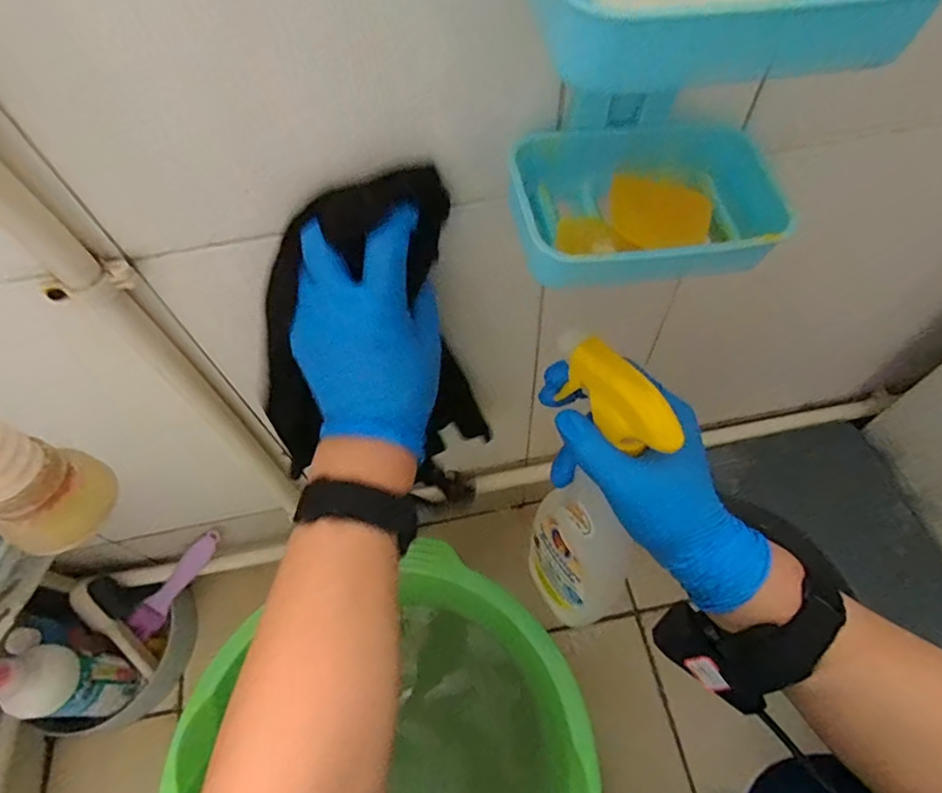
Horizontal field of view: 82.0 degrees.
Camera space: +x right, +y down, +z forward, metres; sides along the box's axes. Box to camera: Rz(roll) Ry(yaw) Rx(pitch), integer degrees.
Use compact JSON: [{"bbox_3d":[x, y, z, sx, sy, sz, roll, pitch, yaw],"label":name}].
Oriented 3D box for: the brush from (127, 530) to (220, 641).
[{"bbox_3d":[-0.369,0.232,0.683,0.027,0.030,0.170,41,95,23],"label":"brush"}]

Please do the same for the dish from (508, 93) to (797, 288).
[{"bbox_3d":[0.086,-0.100,0.272,0.139,0.035,0.104,-8,59,-2],"label":"dish"}]

